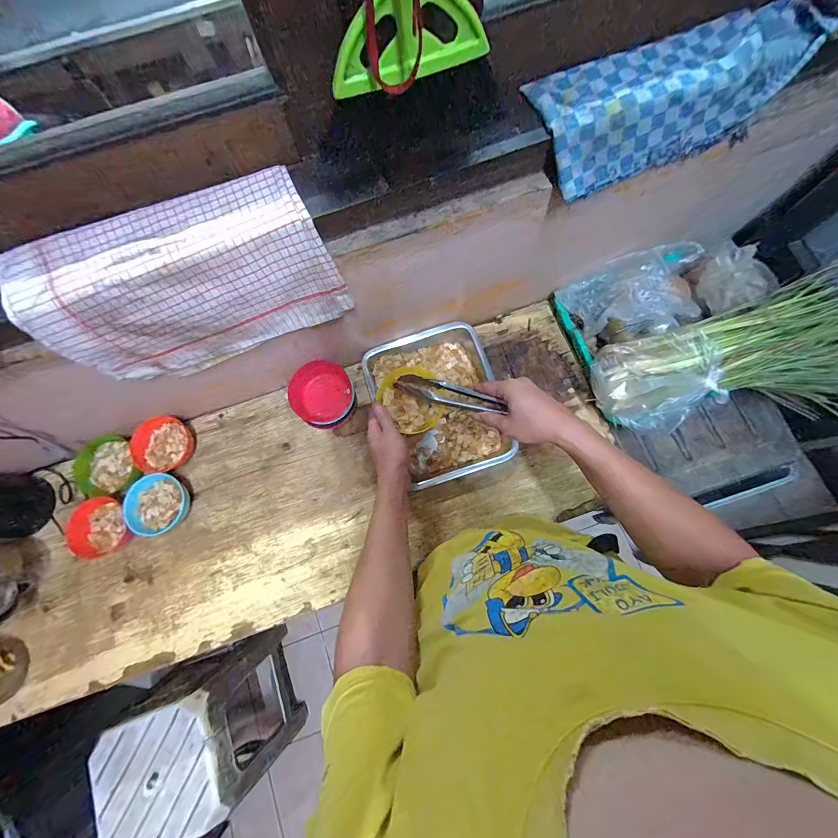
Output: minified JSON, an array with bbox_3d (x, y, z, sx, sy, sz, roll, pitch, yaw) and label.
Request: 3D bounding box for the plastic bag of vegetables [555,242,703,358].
[{"bbox_3d":[0.426,-0.229,0.730,0.220,0.121,0.161,-18,77,-2],"label":"plastic bag of vegetables"}]

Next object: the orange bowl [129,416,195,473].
[{"bbox_3d":[-0.516,0.050,0.737,0.102,0.035,0.108,0,77,2],"label":"orange bowl"}]

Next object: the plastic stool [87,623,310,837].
[{"bbox_3d":[-0.604,0.895,1.066,0.333,0.416,0.357,-29,78,-5],"label":"plastic stool"}]

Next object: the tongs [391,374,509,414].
[{"bbox_3d":[0.043,-0.040,0.559,0.177,0.020,0.032,16,77,25],"label":"tongs"}]

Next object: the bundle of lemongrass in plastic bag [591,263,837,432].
[{"bbox_3d":[0.591,-0.084,0.686,0.508,0.103,0.234,-19,77,-3],"label":"bundle of lemongrass in plastic bag"}]

